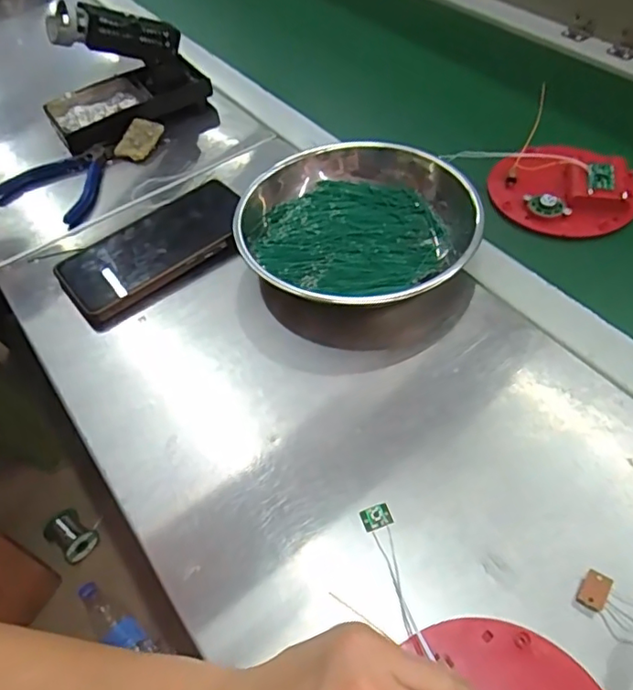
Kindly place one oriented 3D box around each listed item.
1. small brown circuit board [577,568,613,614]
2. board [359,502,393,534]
[{"bbox_3d":[0.145,0.127,0.299,0.013,0.004,0.018,25,76,39],"label":"small brown circuit board"},{"bbox_3d":[0.034,0.100,0.333,0.017,0.004,0.013,-19,53,-10],"label":"board"}]

